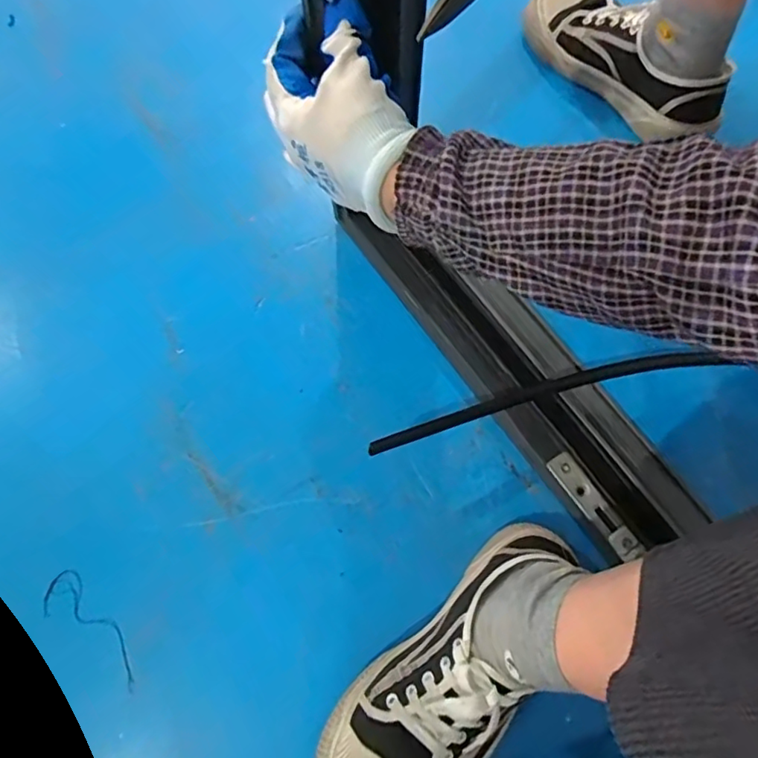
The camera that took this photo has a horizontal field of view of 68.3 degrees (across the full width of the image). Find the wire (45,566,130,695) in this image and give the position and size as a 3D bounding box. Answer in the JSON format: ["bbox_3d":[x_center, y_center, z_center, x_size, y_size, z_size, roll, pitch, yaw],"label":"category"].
[{"bbox_3d":[-0.226,0.198,0.445,0.106,0.006,0.038,36,74,12],"label":"wire"}]

